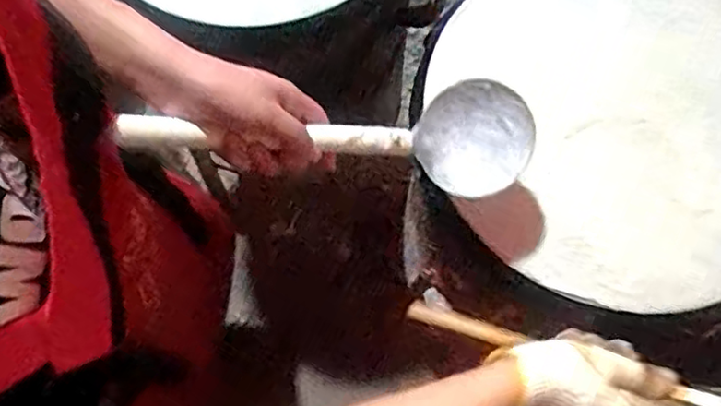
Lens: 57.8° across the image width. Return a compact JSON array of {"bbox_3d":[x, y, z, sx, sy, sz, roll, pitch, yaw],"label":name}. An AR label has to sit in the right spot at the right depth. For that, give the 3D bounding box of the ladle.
[{"bbox_3d":[-0.018,-0.051,0.498,0.313,0.063,0.089,-2,72,-22],"label":"ladle"}]

